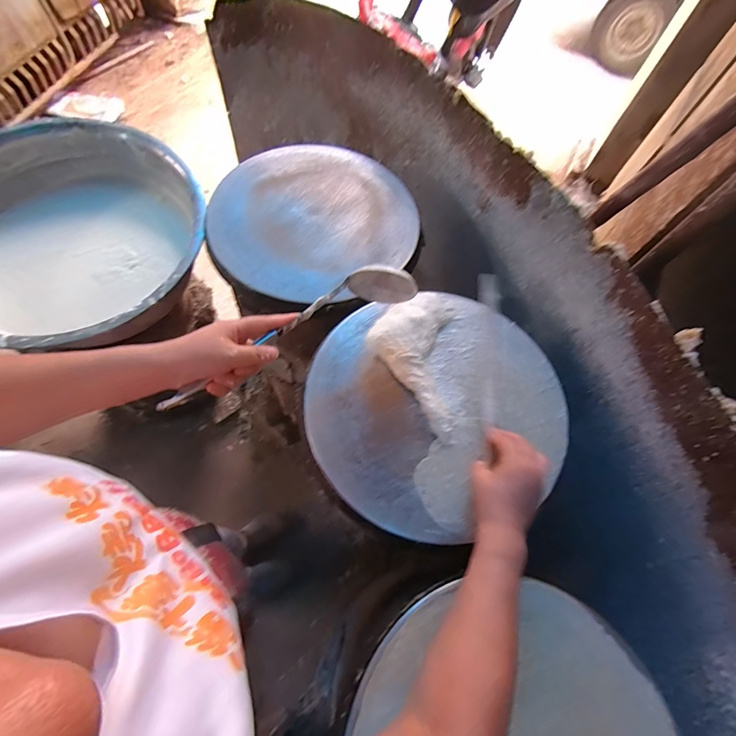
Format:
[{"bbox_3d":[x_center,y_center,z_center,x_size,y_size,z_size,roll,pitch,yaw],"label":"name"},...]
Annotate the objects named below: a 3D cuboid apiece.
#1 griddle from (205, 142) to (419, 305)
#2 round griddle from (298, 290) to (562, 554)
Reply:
[{"bbox_3d":[-0.092,-0.284,0.695,0.357,0.023,0.369,1,66,-3],"label":"griddle"},{"bbox_3d":[0.097,0.038,0.543,0.358,0.028,0.332,1,66,-3],"label":"round griddle"}]

